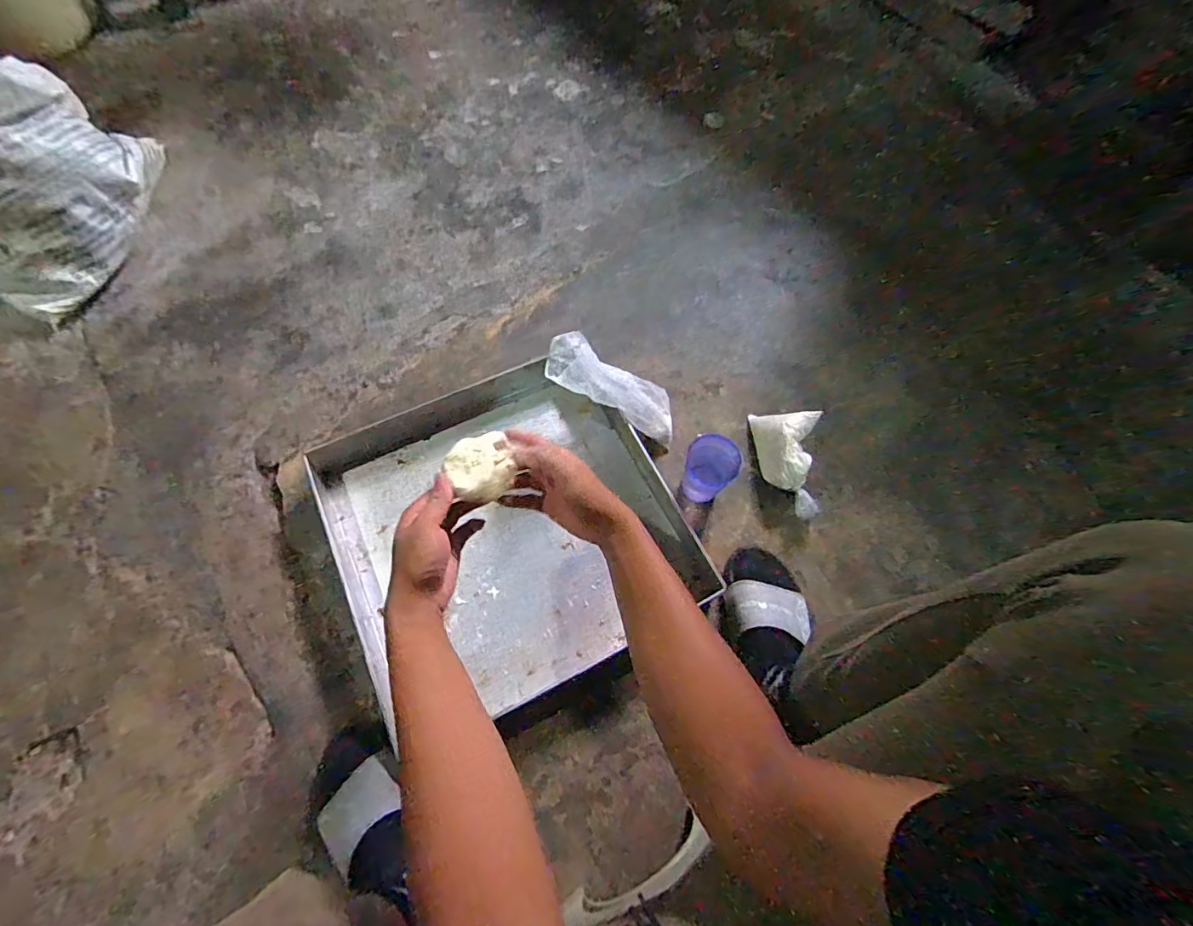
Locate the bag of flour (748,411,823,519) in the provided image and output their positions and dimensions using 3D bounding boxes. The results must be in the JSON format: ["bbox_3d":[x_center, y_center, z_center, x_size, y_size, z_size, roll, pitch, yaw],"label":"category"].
[{"bbox_3d":[0.291,-0.002,0.809,0.092,0.073,0.169,6,67,0],"label":"bag of flour"}]

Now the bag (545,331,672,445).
[{"bbox_3d":[0.034,-0.114,0.796,0.234,0.045,0.088,28,65,-25],"label":"bag"}]

